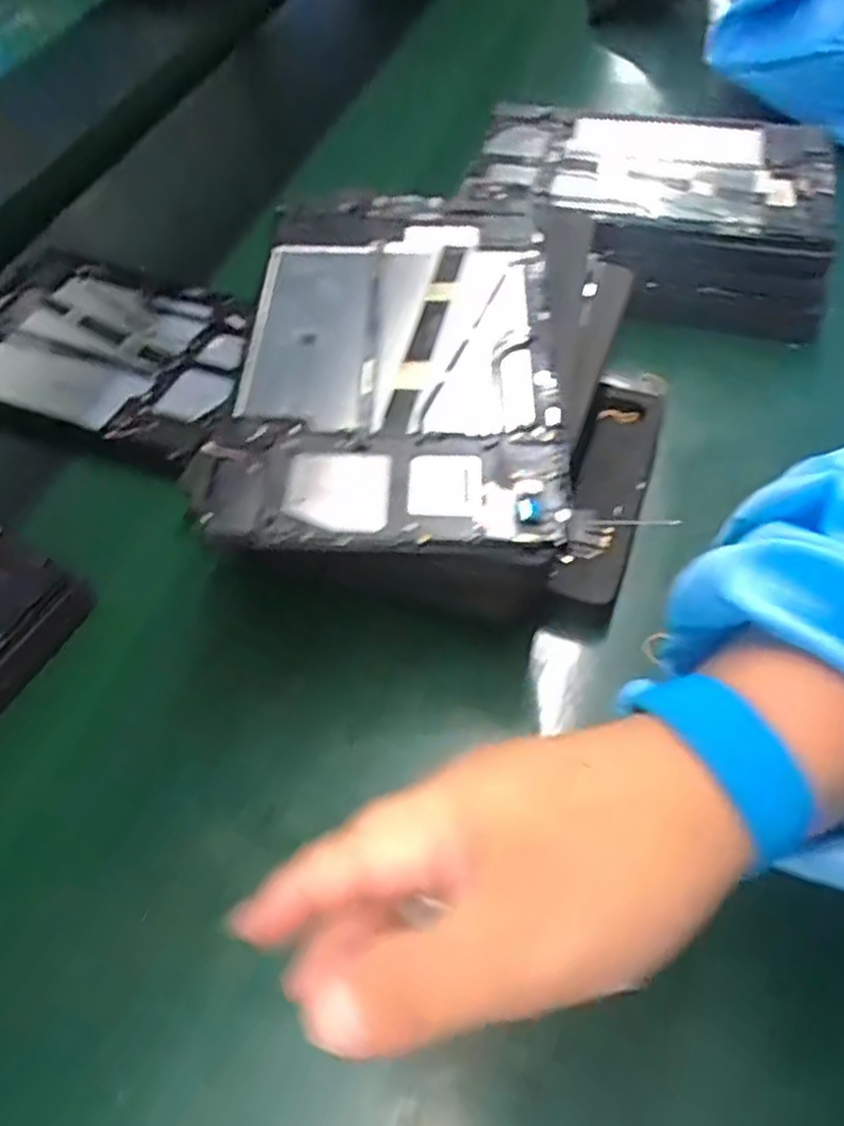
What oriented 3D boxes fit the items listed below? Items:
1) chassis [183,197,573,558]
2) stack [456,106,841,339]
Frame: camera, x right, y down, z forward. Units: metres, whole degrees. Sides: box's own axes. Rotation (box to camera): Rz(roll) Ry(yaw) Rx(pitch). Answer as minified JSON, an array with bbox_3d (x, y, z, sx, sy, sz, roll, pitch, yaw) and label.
[{"bbox_3d":[-0.013,-0.104,0.366,0.147,0.014,0.230,1,54,3],"label":"chassis"},{"bbox_3d":[0.159,-0.255,0.548,0.241,0.071,0.177,10,55,9],"label":"stack"}]

